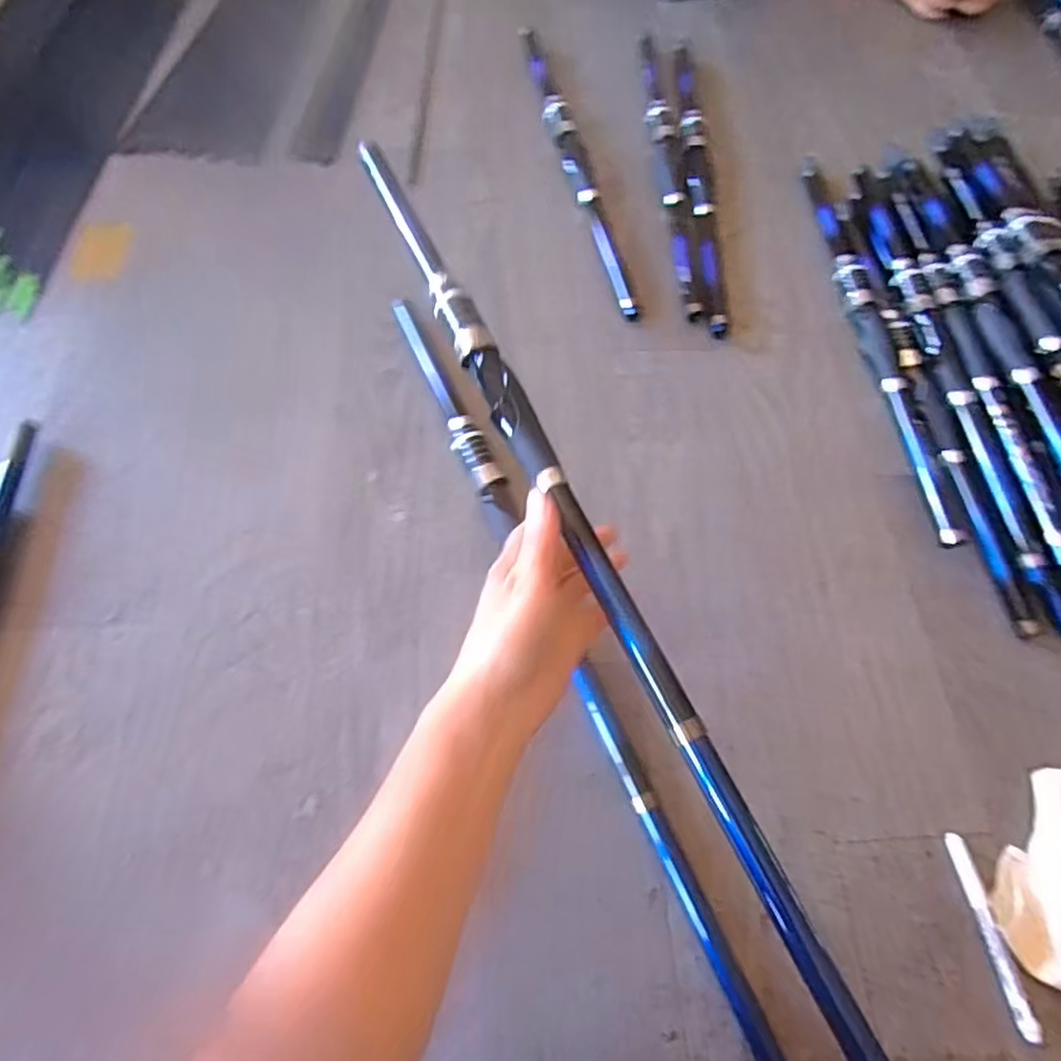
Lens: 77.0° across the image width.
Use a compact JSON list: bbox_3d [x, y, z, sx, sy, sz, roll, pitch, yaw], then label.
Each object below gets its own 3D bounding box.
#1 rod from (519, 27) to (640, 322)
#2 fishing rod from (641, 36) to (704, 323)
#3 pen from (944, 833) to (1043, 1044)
[{"bbox_3d":[0.052,-0.441,0.787,0.033,0.023,0.490,-11,65,-9],"label":"rod"},{"bbox_3d":[0.162,-0.444,0.792,0.031,0.018,0.490,-1,64,-4],"label":"fishing rod"},{"bbox_3d":[0.317,0.276,0.459,0.014,0.010,0.121,-5,64,-6],"label":"pen"}]

